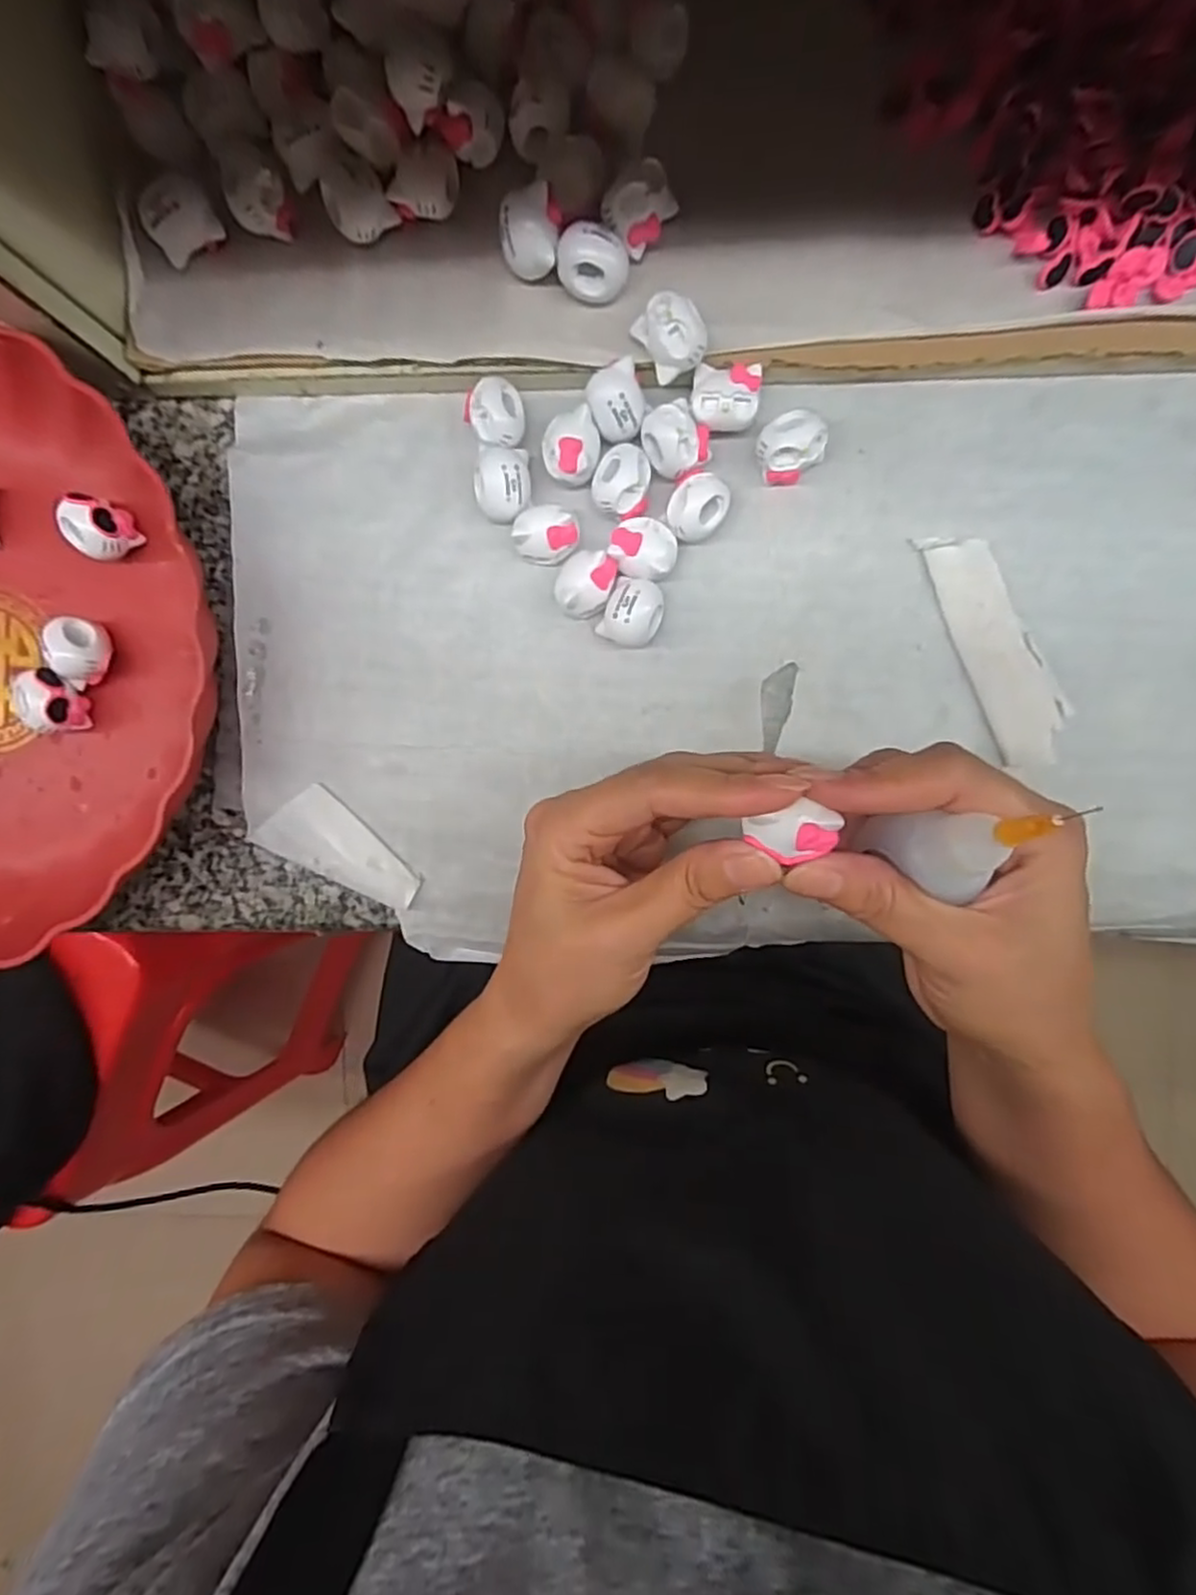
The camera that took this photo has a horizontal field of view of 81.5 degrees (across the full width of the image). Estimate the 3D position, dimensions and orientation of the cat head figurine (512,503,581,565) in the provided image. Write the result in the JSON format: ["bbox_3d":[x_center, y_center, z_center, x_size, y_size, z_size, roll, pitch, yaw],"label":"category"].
[{"bbox_3d":[-0.019,-0.100,0.266,0.024,0.016,0.019,2,94,3],"label":"cat head figurine"}]

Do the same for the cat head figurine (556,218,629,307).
[{"bbox_3d":[-0.001,-0.188,0.245,0.024,0.017,0.017,9,94,3],"label":"cat head figurine"}]

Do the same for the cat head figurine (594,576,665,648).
[{"bbox_3d":[0.014,-0.070,0.266,0.021,0.019,0.025,26,95,1],"label":"cat head figurine"}]

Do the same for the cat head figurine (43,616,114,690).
[{"bbox_3d":[-0.208,-0.058,0.280,0.017,0.024,0.027,8,94,3],"label":"cat head figurine"}]

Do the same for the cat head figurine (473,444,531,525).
[{"bbox_3d":[-0.037,-0.119,0.266,0.020,0.018,0.027,2,94,3],"label":"cat head figurine"}]

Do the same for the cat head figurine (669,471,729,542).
[{"bbox_3d":[0.038,-0.109,0.263,0.024,0.018,0.020,-40,91,5],"label":"cat head figurine"}]

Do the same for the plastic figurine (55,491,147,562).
[{"bbox_3d":[-0.199,-0.107,0.278,0.022,0.021,0.021,0,94,3],"label":"plastic figurine"}]

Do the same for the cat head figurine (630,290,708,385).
[{"bbox_3d":[0.026,-0.163,0.245,0.019,0.020,0.025,-29,92,5],"label":"cat head figurine"}]

